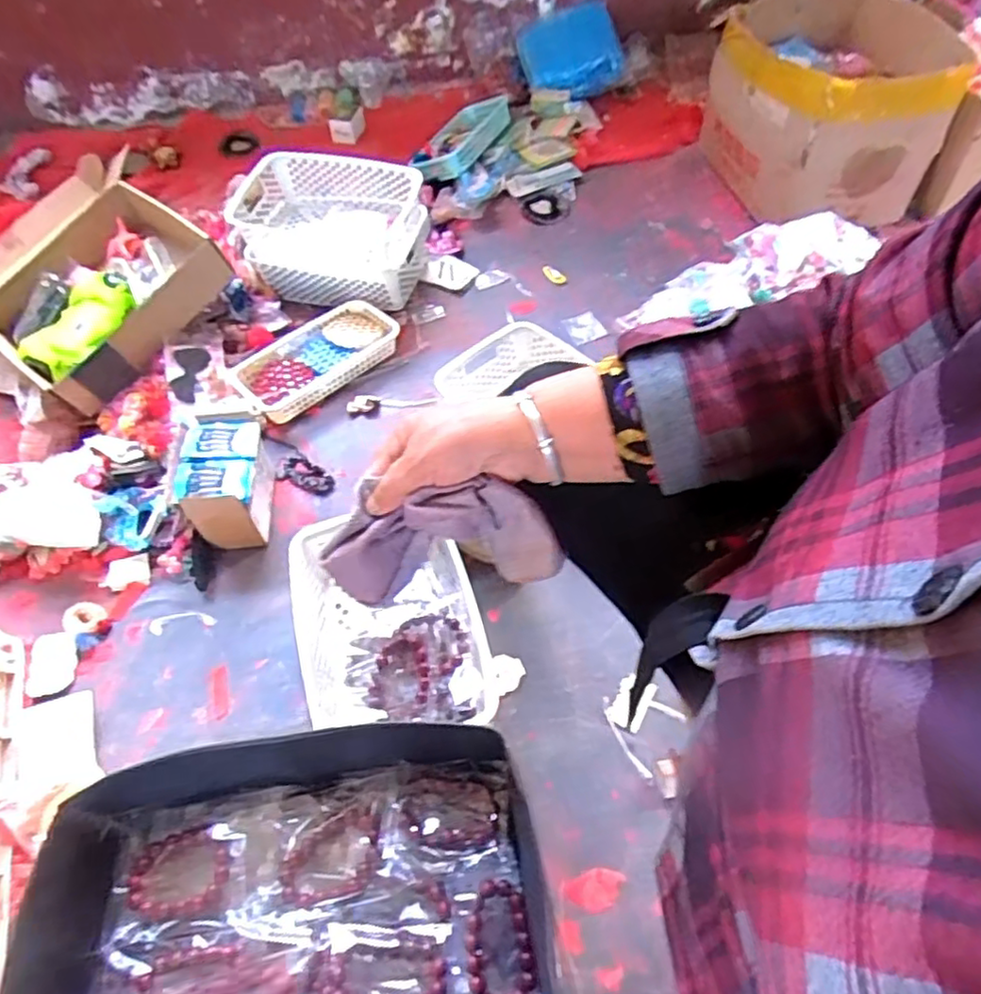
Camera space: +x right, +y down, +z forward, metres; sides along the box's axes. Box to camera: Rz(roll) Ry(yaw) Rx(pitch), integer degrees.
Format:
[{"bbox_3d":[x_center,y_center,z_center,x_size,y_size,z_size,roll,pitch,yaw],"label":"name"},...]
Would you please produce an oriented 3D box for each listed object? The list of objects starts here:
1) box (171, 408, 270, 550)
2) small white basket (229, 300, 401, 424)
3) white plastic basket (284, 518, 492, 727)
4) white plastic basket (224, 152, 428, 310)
[{"bbox_3d":[-0.360,-0.023,0.904,0.108,0.114,0.149,-9,55,-4],"label":"box"},{"bbox_3d":[-0.284,-0.230,1.094,0.278,0.043,0.148,-36,61,-21],"label":"small white basket"},{"bbox_3d":[-0.123,0.150,0.792,0.216,0.088,0.258,-12,56,-6],"label":"white plastic basket"},{"bbox_3d":[-0.278,-0.466,1.144,0.306,0.150,0.196,11,58,10],"label":"white plastic basket"}]

